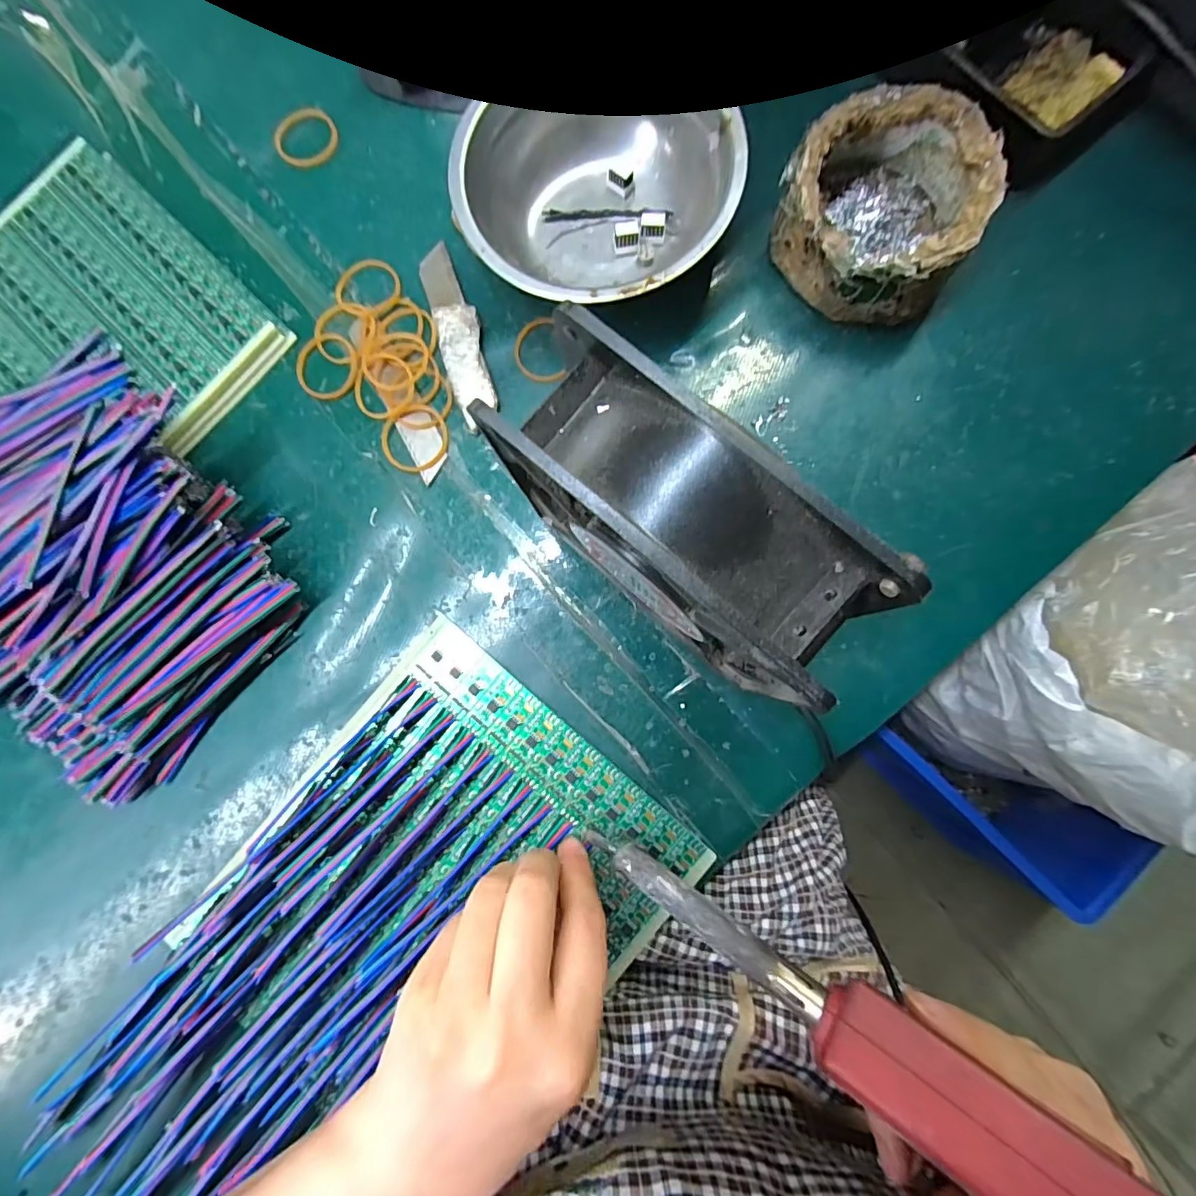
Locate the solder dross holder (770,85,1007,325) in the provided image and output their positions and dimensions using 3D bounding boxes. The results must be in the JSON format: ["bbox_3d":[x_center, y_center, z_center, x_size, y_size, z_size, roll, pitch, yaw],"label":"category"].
[{"bbox_3d":[0.126,-0.174,0.234,0.081,0.039,0.082,0,85,4],"label":"solder dross holder"}]

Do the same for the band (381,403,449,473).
[{"bbox_3d":[-0.091,-0.080,0.257,0.033,0.004,0.035,0,85,4],"label":"band"}]

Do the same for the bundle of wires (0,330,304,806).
[{"bbox_3d":[-0.243,-0.026,0.241,0.132,0.045,0.205,-42,84,-1],"label":"bundle of wires"}]

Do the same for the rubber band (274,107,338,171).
[{"bbox_3d":[-0.159,-0.251,0.282,0.035,0.004,0.033,0,85,4],"label":"rubber band"}]

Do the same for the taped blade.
[{"bbox_3d":[-0.071,-0.135,0.262,0.021,0.005,0.098,-17,84,2],"label":"taped blade"}]

